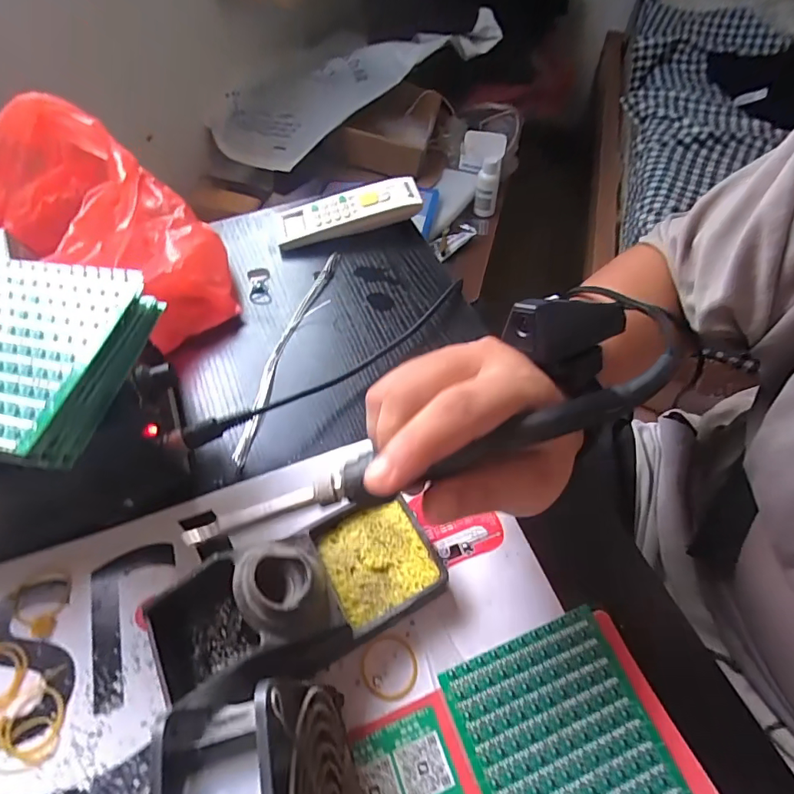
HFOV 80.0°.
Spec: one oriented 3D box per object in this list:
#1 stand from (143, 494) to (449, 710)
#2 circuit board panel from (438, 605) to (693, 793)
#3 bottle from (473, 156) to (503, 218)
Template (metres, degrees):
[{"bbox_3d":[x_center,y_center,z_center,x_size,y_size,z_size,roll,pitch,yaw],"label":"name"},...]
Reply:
[{"bbox_3d":[-0.055,0.104,0.253,0.151,0.076,0.060,-16,57,-11],"label":"stand"},{"bbox_3d":[0.083,0.173,0.239,0.092,0.009,0.097,-18,58,-12],"label":"circuit board panel"},{"bbox_3d":[0.178,-0.412,0.928,0.044,0.106,0.035,10,35,7],"label":"bottle"}]

